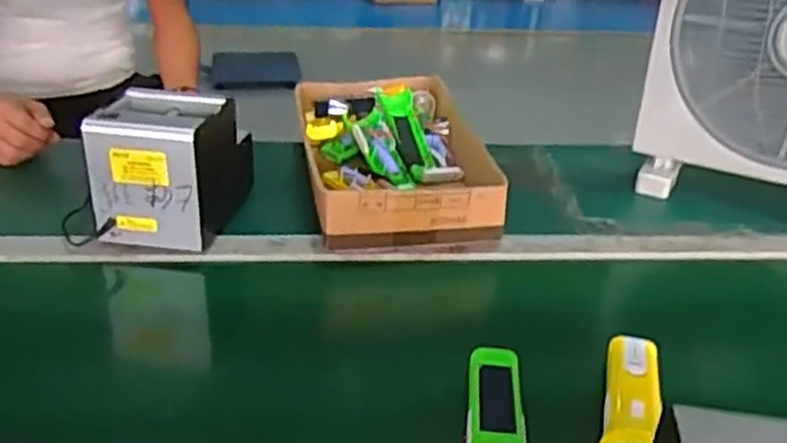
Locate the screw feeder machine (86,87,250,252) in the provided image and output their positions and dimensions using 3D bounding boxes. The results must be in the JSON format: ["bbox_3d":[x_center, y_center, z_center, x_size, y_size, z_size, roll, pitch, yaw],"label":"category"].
[{"bbox_3d":[-0.249,-0.068,0.892,0.119,0.141,0.169,6,30,9],"label":"screw feeder machine"}]

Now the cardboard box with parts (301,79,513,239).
[{"bbox_3d":[-0.006,-0.095,1.028,0.219,0.069,0.409,-2,29,-8],"label":"cardboard box with parts"}]

